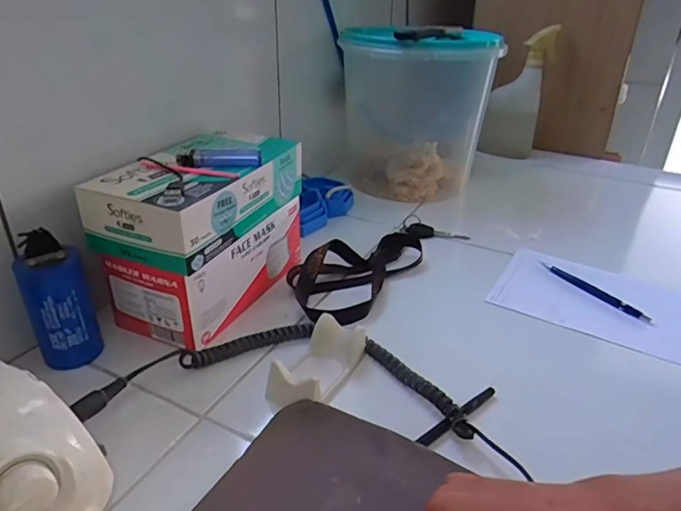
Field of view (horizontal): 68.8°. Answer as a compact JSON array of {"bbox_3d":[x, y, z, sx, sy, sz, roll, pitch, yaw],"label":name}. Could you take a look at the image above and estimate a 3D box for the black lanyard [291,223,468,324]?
[{"bbox_3d":[0.032,0.004,0.587,0.099,0.035,0.242,20,34,30],"label":"black lanyard"}]

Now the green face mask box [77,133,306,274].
[{"bbox_3d":[-0.135,-0.067,0.498,0.110,0.065,0.211,13,31,20],"label":"green face mask box"}]

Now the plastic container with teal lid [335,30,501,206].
[{"bbox_3d":[0.125,-0.236,0.824,0.240,0.243,0.245,7,30,10],"label":"plastic container with teal lid"}]

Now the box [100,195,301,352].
[{"bbox_3d":[-0.132,0.005,0.533,0.099,0.088,0.200,15,32,23],"label":"box"}]

